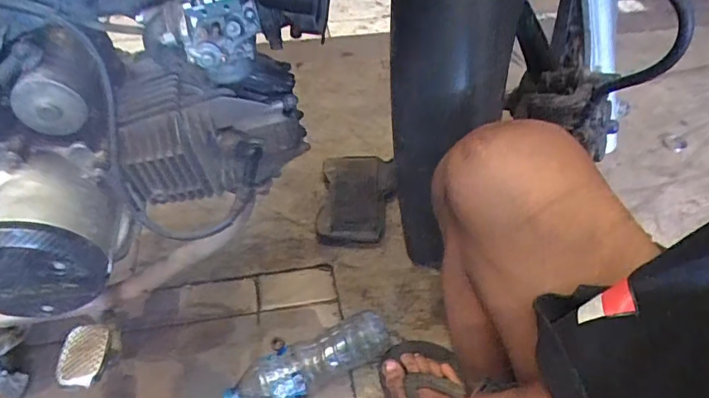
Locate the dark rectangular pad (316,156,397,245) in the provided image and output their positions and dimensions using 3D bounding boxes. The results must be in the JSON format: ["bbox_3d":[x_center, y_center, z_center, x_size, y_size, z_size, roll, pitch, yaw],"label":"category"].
[{"bbox_3d":[-0.001,-0.001,0.932,0.130,0.041,0.218,1,48,1],"label":"dark rectangular pad"}]

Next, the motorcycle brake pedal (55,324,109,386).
[{"bbox_3d":[-0.234,0.134,0.430,0.035,0.009,0.052,-1,48,-1],"label":"motorcycle brake pedal"}]

